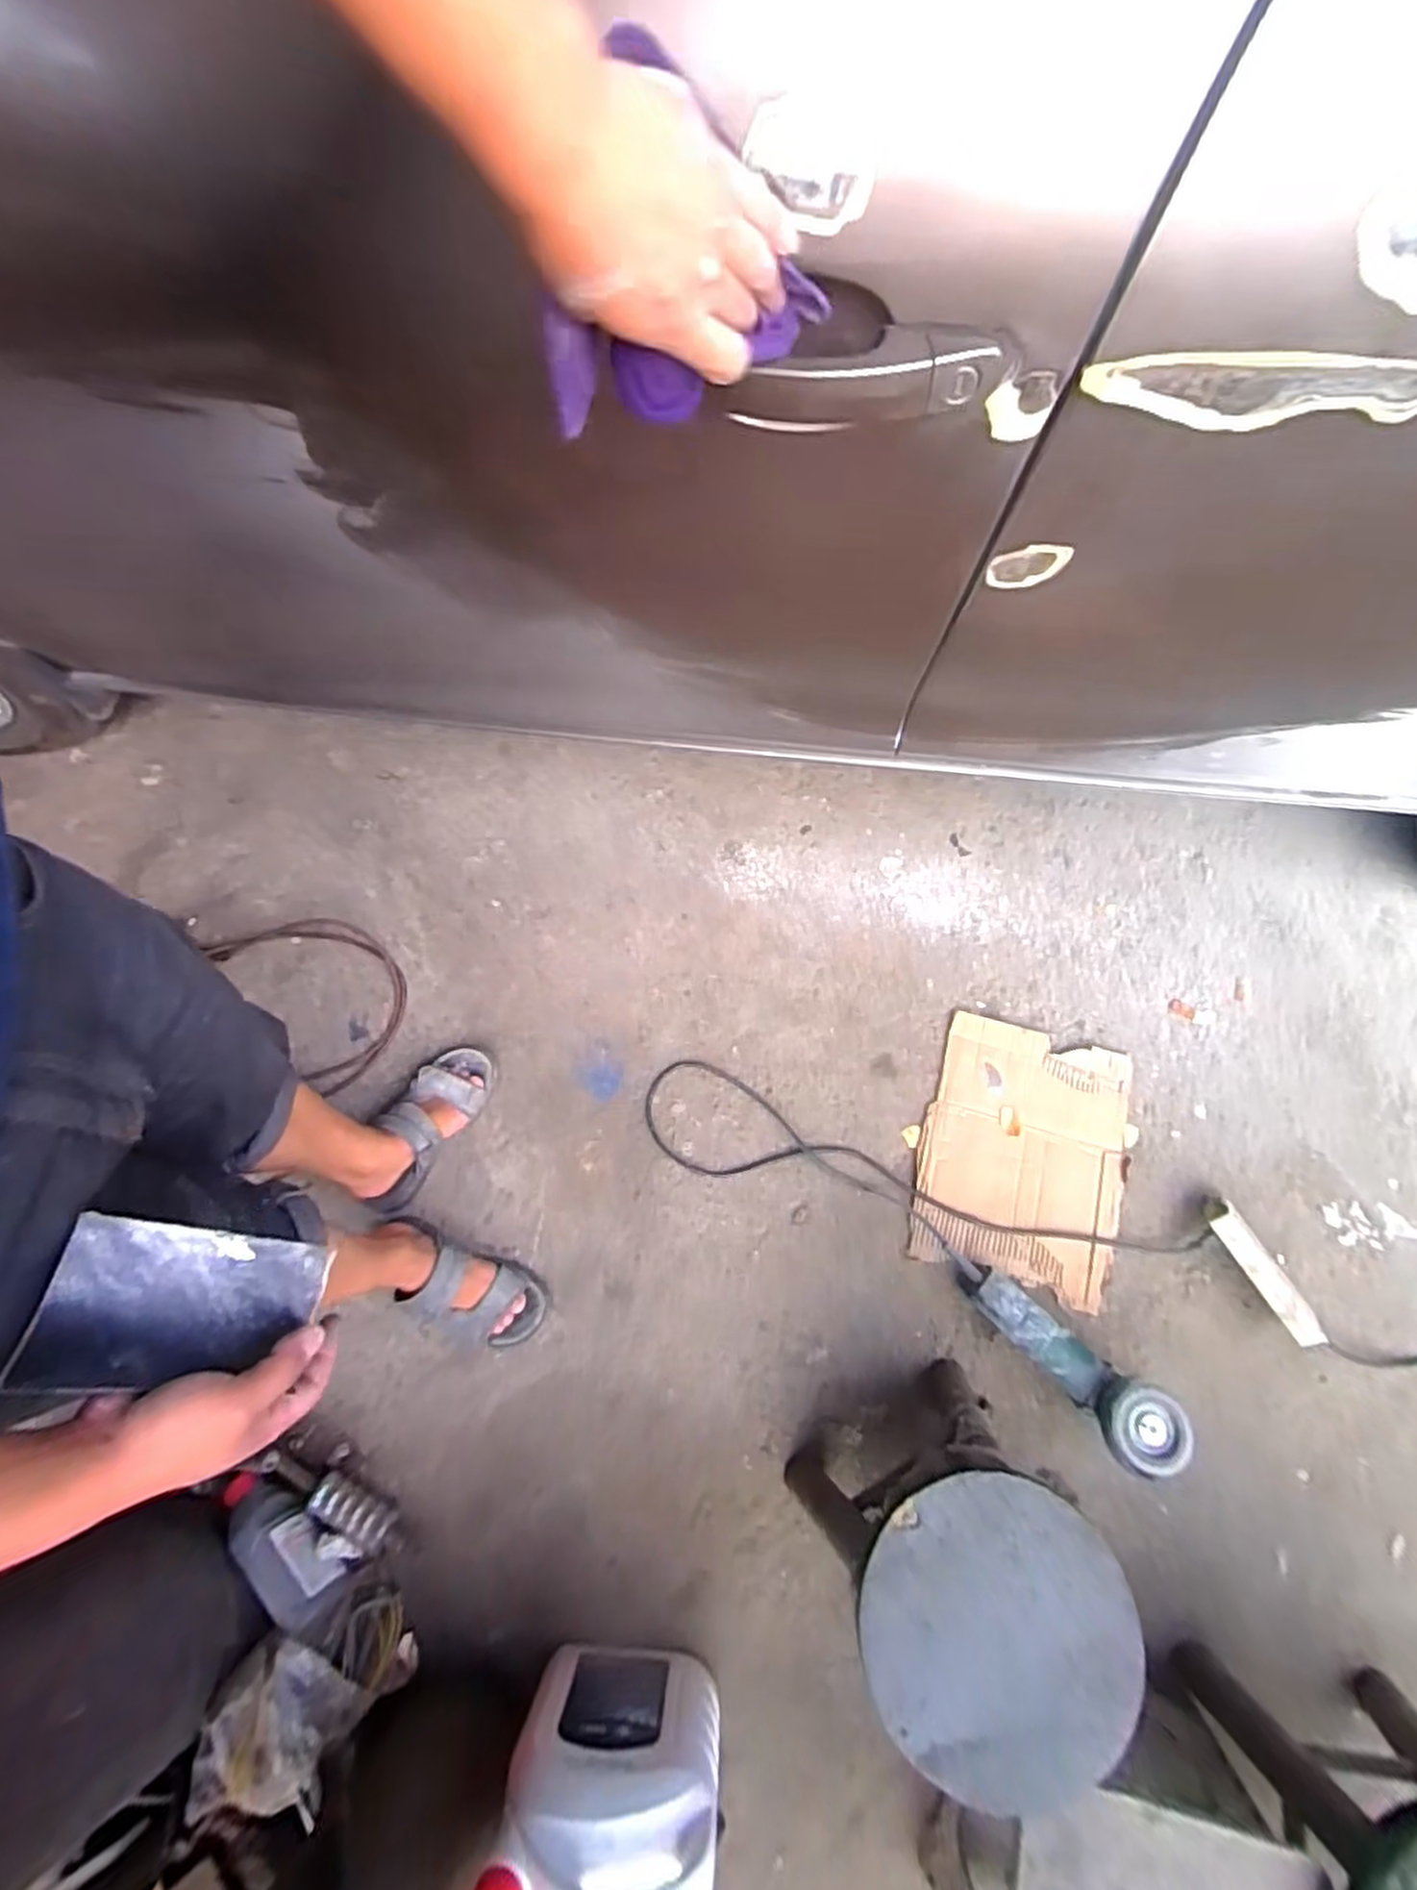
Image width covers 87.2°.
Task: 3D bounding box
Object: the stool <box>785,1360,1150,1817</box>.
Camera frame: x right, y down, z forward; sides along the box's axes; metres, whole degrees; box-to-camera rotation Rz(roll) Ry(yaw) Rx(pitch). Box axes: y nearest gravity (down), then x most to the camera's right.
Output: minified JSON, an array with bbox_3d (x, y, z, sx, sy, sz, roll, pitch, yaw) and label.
[{"bbox_3d":[0.264,0.652,0.786,0.251,0.265,0.249,-30,75,-9],"label":"stool"}]

